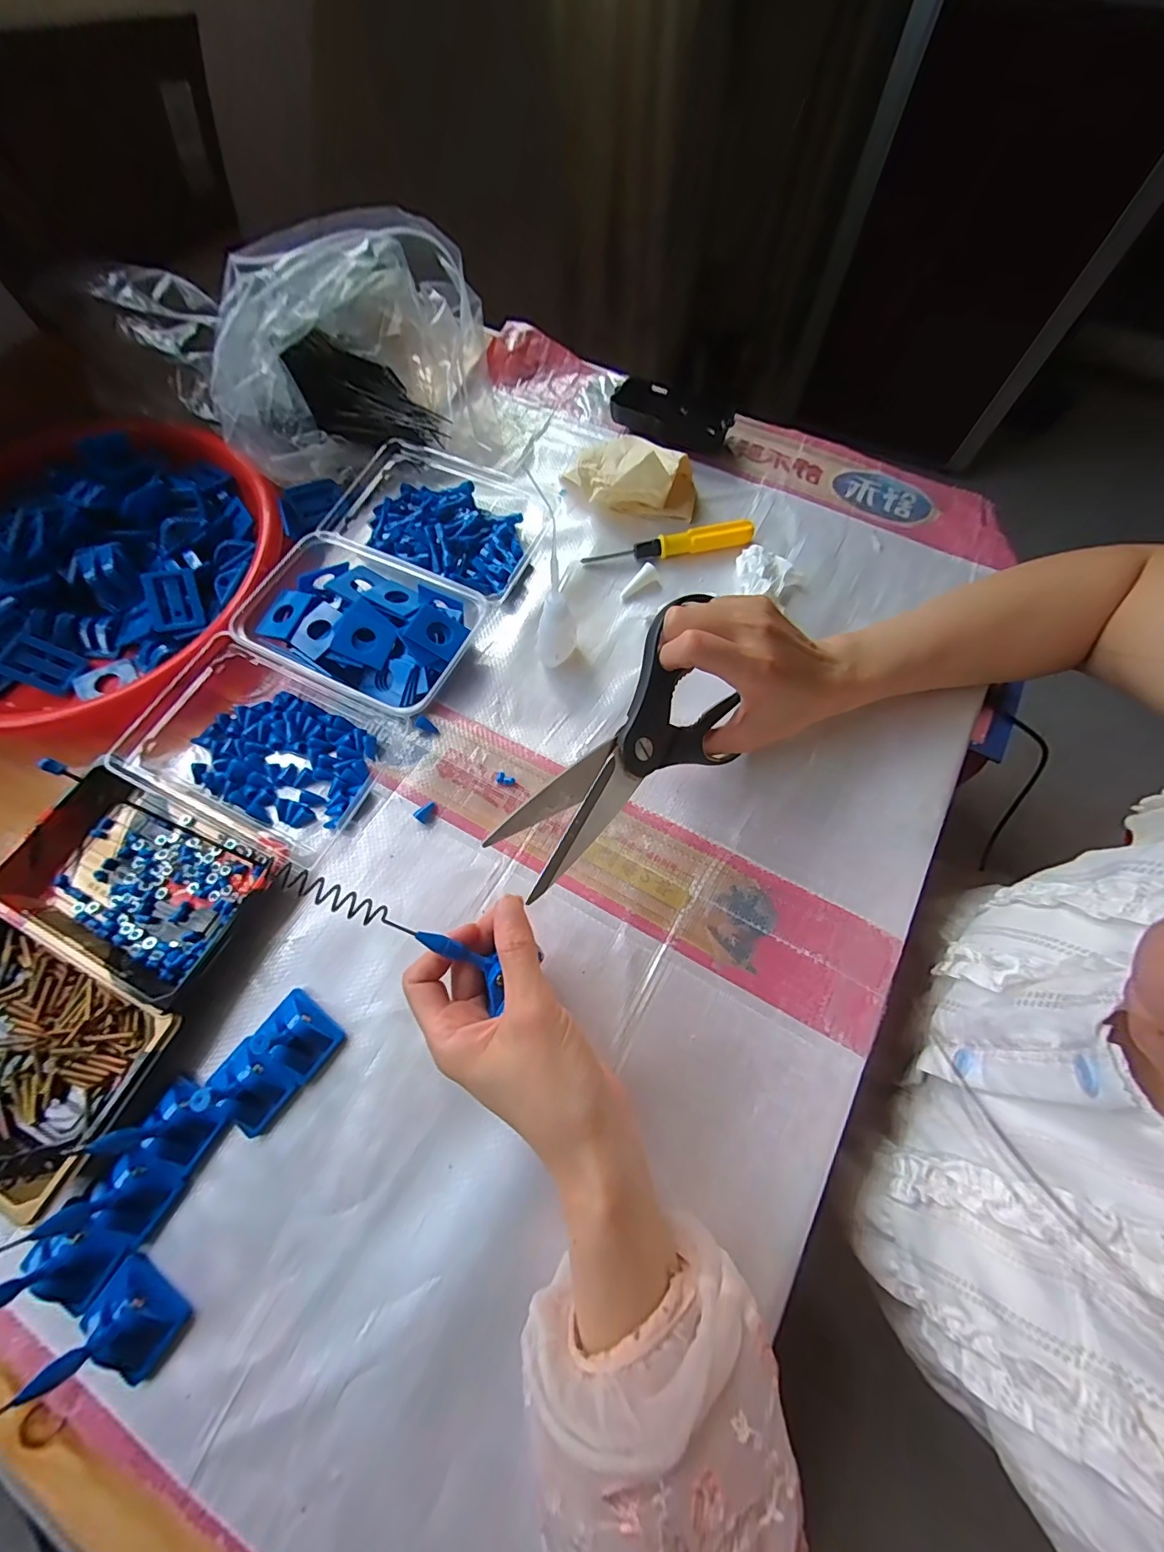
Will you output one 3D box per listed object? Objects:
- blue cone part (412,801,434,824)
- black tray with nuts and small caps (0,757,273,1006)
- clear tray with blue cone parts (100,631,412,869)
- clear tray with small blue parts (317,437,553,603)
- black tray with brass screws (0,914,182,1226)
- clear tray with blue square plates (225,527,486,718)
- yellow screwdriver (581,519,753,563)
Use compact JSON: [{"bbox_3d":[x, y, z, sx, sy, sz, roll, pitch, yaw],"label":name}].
[{"bbox_3d":[-0.109,0.024,0.351,0.010,0.006,0.016,28,72,11],"label":"blue cone part"},{"bbox_3d":[-0.294,0.062,0.325,0.163,0.026,0.100,27,72,11],"label":"black tray with nuts and small caps"},{"bbox_3d":[-0.231,-0.025,0.355,0.170,0.030,0.119,23,71,9],"label":"clear tray with blue cone parts"},{"bbox_3d":[-0.123,-0.221,0.427,0.177,0.034,0.122,24,71,10],"label":"clear tray with small blue parts"},{"bbox_3d":[-0.330,0.157,0.291,0.162,0.022,0.111,24,71,10],"label":"black tray with brass screws"},{"bbox_3d":[-0.165,-0.113,0.384,0.158,0.035,0.109,24,71,10],"label":"clear tray with blue square plates"},{"bbox_3d":[0.073,-0.192,0.419,0.141,0.018,0.014,-11,69,-3],"label":"yellow screwdriver"}]

